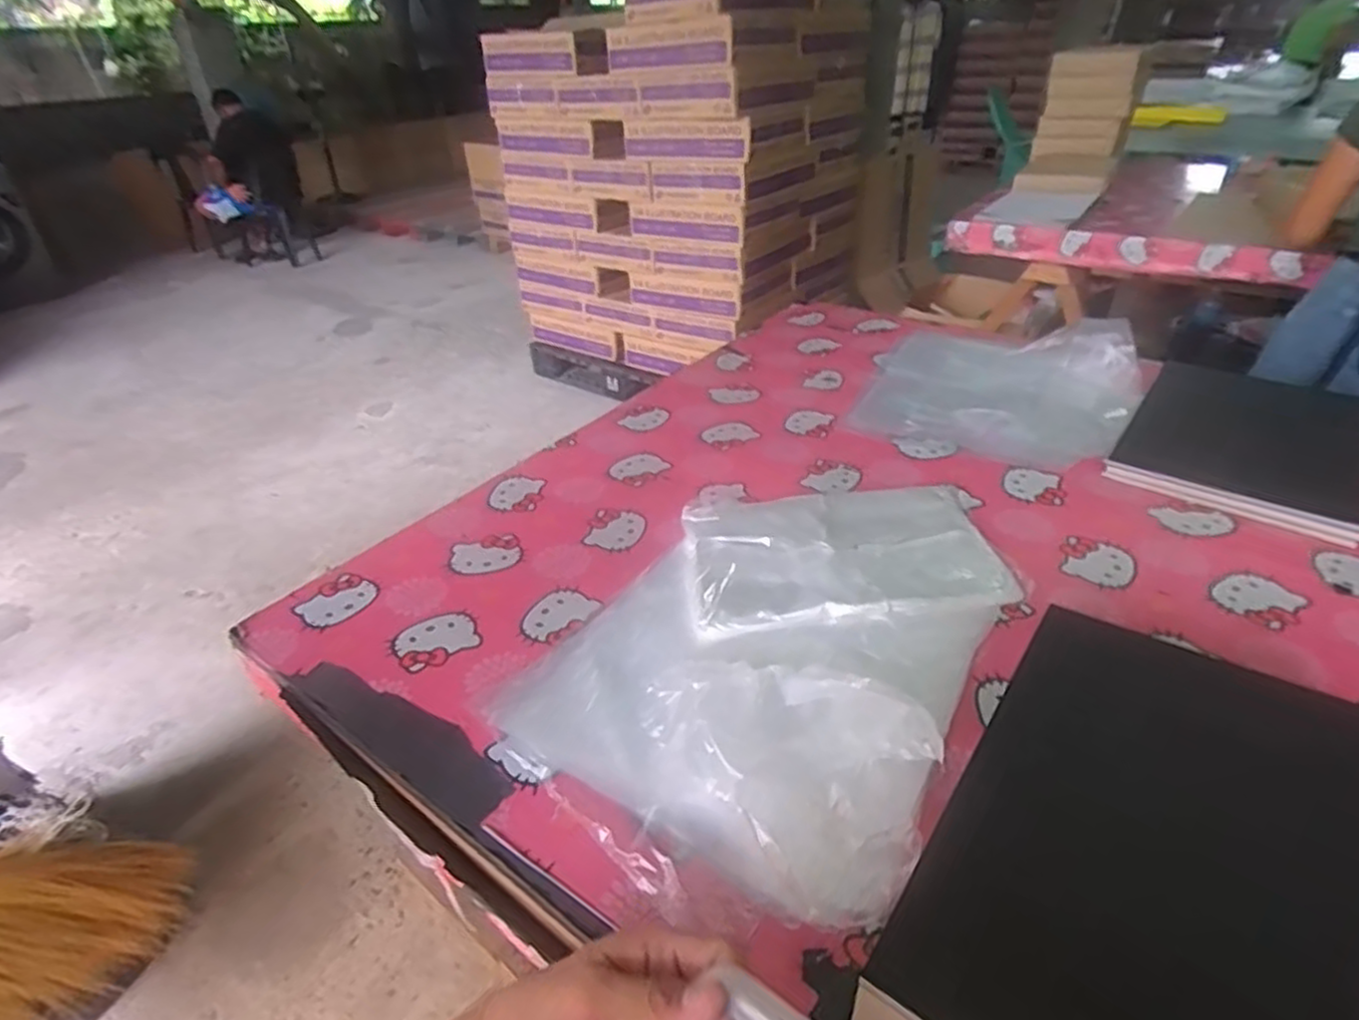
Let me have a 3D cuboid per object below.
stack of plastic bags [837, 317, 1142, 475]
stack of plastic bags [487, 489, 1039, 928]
[{"bbox_3d":[0.495,-0.213,1.091,0.373,0.077,0.418,15,37,25],"label":"stack of plastic bags"},{"bbox_3d":[0.114,0.085,0.693,0.342,0.064,0.510,19,39,29],"label":"stack of plastic bags"}]

